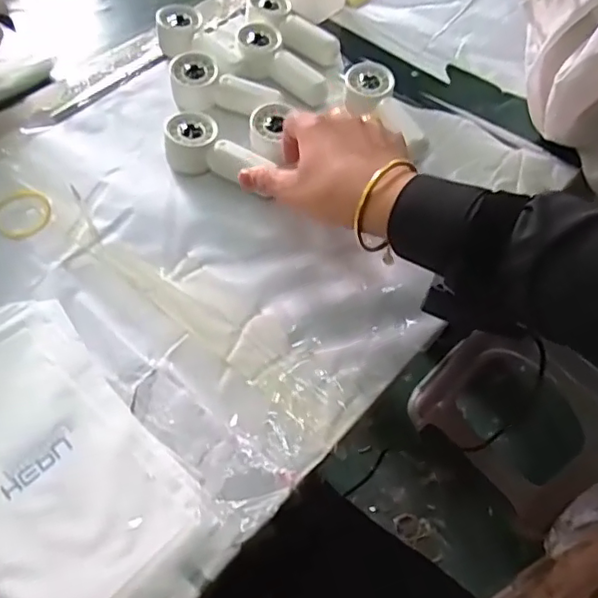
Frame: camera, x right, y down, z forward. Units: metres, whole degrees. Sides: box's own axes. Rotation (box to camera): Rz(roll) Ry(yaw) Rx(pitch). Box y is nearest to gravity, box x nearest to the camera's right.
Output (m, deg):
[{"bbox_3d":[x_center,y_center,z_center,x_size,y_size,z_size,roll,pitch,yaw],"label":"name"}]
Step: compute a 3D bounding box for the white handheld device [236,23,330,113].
[{"bbox_3d":[-0.020,-0.233,0.580,0.058,0.034,0.113,-28,62,-19],"label":"white handheld device"}]

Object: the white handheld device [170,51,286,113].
[{"bbox_3d":[-0.072,-0.195,0.552,0.103,0.035,0.044,28,60,15],"label":"white handheld device"}]

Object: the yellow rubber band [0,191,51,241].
[{"bbox_3d":[-0.232,-0.071,0.485,0.045,0.005,0.049,1,57,-2],"label":"yellow rubber band"}]

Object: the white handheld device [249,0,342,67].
[{"bbox_3d":[-0.009,-0.282,0.613,0.045,0.034,0.110,-37,66,-24],"label":"white handheld device"}]

